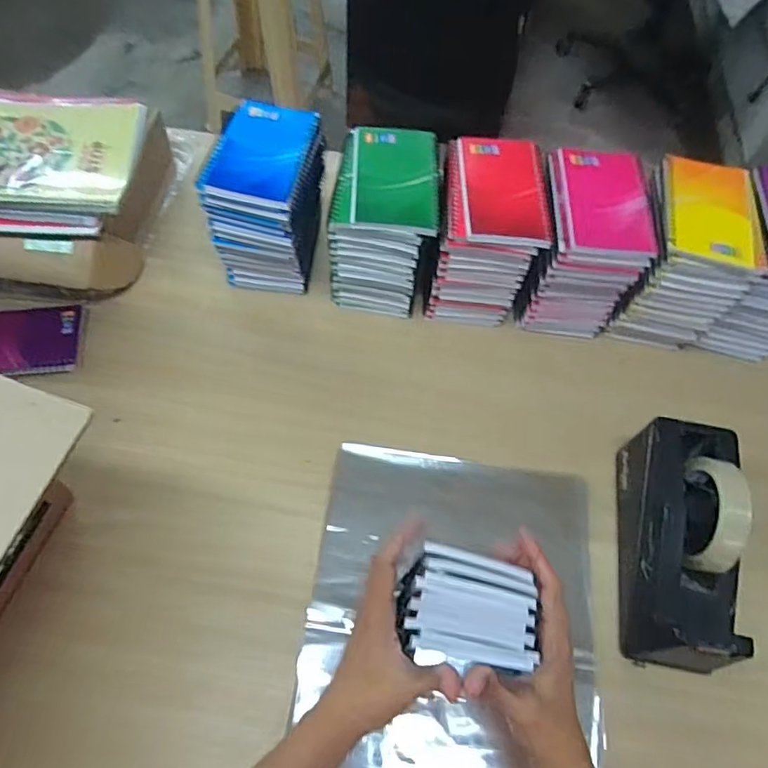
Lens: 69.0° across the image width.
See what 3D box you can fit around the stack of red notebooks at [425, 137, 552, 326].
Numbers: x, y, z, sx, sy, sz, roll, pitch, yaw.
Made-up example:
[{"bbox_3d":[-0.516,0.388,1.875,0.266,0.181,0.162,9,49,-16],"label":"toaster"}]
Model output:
[{"bbox_3d":[0.107,-0.156,0.613,0.098,0.161,0.135,5,61,0],"label":"stack of red notebooks"}]

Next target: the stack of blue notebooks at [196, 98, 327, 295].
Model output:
[{"bbox_3d":[-0.124,-0.195,0.613,0.091,0.155,0.130,11,61,3],"label":"stack of blue notebooks"}]

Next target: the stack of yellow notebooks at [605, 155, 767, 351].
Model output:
[{"bbox_3d":[0.312,-0.125,0.599,0.103,0.162,0.115,7,61,0],"label":"stack of yellow notebooks"}]

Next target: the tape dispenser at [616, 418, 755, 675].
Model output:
[{"bbox_3d":[0.264,0.133,0.487,0.078,0.120,0.205,10,61,2],"label":"tape dispenser"}]

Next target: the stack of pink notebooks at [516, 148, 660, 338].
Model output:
[{"bbox_3d":[0.209,-0.146,0.608,0.090,0.161,0.122,3,61,-2],"label":"stack of pink notebooks"}]

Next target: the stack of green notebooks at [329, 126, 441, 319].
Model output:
[{"bbox_3d":[-0.002,-0.169,0.606,0.098,0.144,0.131,4,61,-1],"label":"stack of green notebooks"}]

